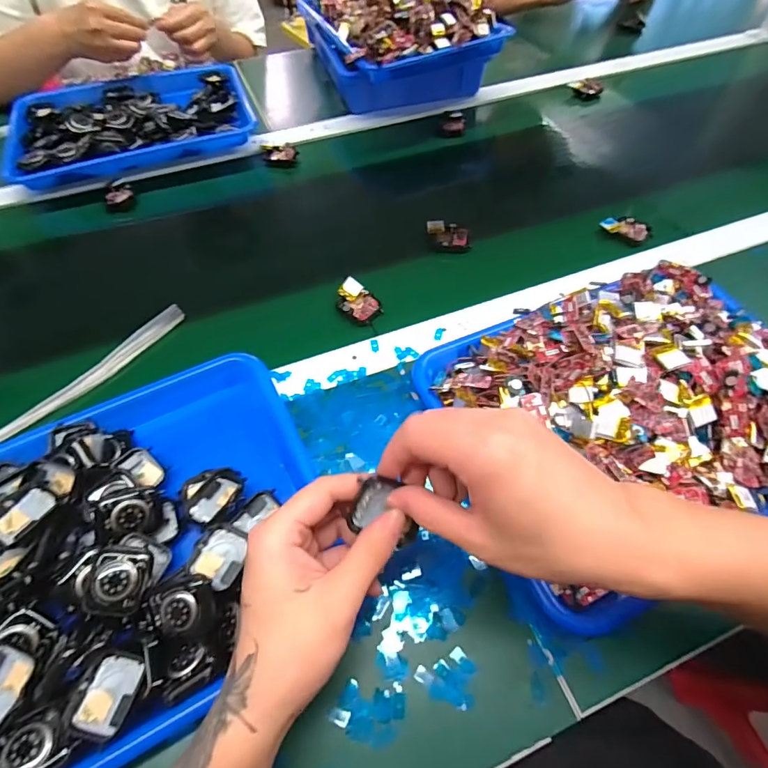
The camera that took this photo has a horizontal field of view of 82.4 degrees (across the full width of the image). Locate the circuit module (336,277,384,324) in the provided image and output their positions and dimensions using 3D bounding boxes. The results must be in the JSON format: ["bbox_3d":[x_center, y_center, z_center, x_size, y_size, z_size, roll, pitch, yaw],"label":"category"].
[{"bbox_3d":[-0.028,-0.088,0.471,0.049,0.018,0.038,37,65,22],"label":"circuit module"}]

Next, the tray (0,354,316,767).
[{"bbox_3d":[-0.208,0.125,0.314,0.329,0.056,0.253,-26,60,-14],"label":"tray"}]

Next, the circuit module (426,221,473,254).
[{"bbox_3d":[0.079,-0.179,0.538,0.050,0.023,0.035,1,57,2],"label":"circuit module"}]

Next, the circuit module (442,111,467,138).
[{"bbox_3d":[0.109,-0.404,0.681,0.035,0.022,0.046,8,58,7],"label":"circuit module"}]

